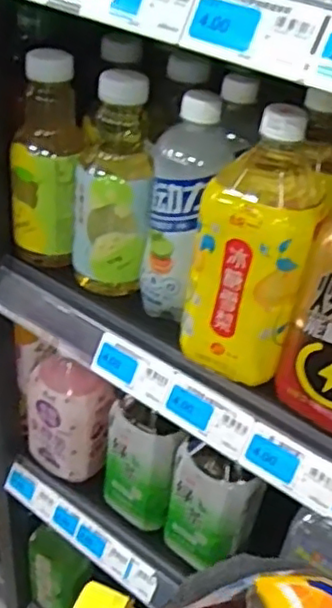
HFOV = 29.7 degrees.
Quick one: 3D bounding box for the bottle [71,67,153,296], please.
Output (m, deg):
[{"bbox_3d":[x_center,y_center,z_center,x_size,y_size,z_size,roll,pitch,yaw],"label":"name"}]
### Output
[{"bbox_3d":[-0.049,-0.098,0.561,0.064,0.205,0.055,1,37,-8],"label":"bottle"}]

